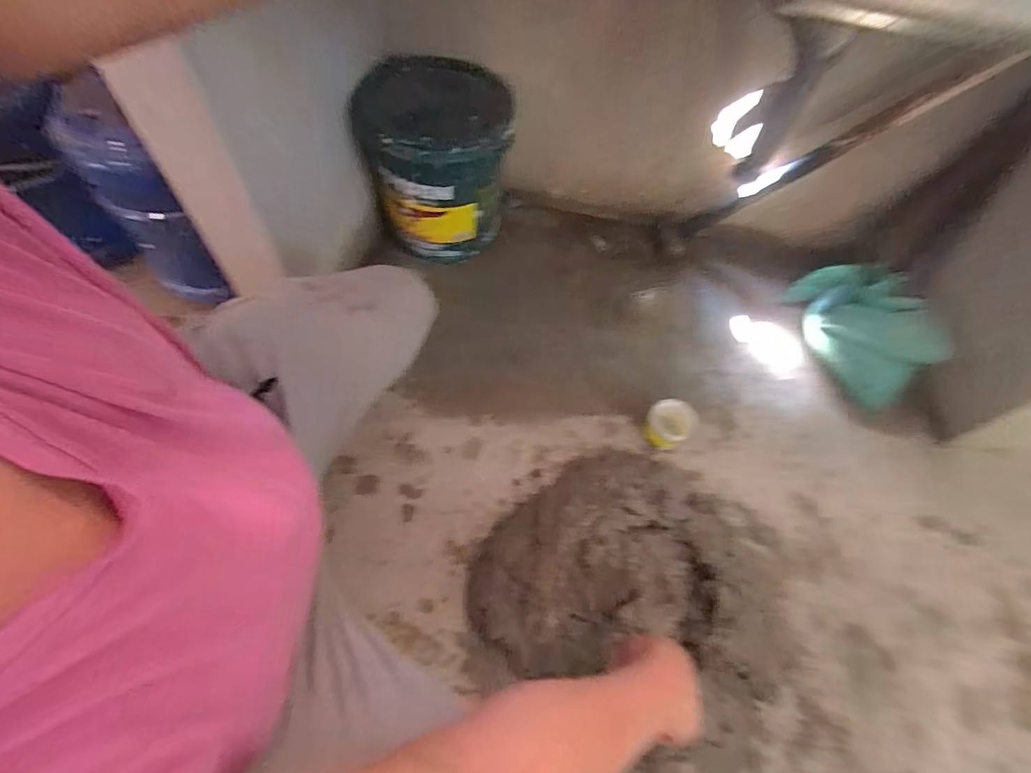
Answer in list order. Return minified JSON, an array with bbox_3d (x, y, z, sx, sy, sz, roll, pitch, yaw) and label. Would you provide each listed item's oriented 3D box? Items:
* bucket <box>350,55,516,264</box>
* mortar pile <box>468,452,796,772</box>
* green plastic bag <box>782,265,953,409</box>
[{"bbox_3d":[-0.162,-0.485,1.028,0.278,0.321,0.268,2,59,-4],"label":"bucket"},{"bbox_3d":[0.209,0.332,0.748,0.481,0.078,0.468,39,64,17],"label":"mortar pile"},{"bbox_3d":[0.730,-0.142,0.994,0.199,0.183,0.297,-37,69,-22],"label":"green plastic bag"}]

